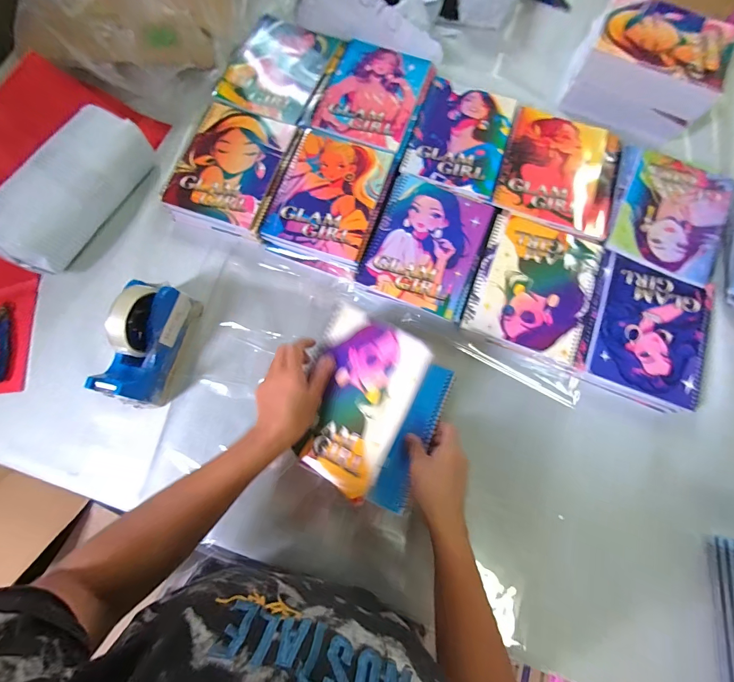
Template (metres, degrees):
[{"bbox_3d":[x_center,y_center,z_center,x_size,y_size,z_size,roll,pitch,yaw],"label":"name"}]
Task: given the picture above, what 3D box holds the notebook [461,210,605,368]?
[{"bbox_3d":[0.245,-0.085,0.506,0.160,0.011,0.204,20,76,5],"label":"notebook"}]

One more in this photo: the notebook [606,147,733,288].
[{"bbox_3d":[0.465,-0.196,0.529,0.163,0.013,0.202,20,77,4],"label":"notebook"}]

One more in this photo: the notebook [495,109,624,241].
[{"bbox_3d":[0.315,-0.279,0.560,0.184,0.009,0.203,18,77,4],"label":"notebook"}]

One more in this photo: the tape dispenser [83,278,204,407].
[{"bbox_3d":[-0.288,0.002,0.452,0.057,0.110,0.154,11,77,2],"label":"tape dispenser"}]

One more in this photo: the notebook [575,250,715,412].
[{"bbox_3d":[0.394,-0.012,0.501,0.161,0.031,0.196,22,77,5],"label":"notebook"}]

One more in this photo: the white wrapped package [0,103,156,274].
[{"bbox_3d":[-0.438,-0.221,0.521,0.087,0.085,0.259,30,78,6],"label":"white wrapped package"}]

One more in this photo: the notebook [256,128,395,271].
[{"bbox_3d":[-0.059,-0.224,0.531,0.150,0.009,0.206,17,77,3],"label":"notebook"}]

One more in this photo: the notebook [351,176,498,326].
[{"bbox_3d":[0.092,-0.145,0.514,0.160,0.009,0.199,21,77,4],"label":"notebook"}]

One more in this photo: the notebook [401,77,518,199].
[{"bbox_3d":[0.153,-0.335,0.564,0.146,0.008,0.198,19,77,4],"label":"notebook"}]

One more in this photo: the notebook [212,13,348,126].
[{"bbox_3d":[-0.143,-0.464,0.586,0.155,0.008,0.196,24,77,5],"label":"notebook"}]

